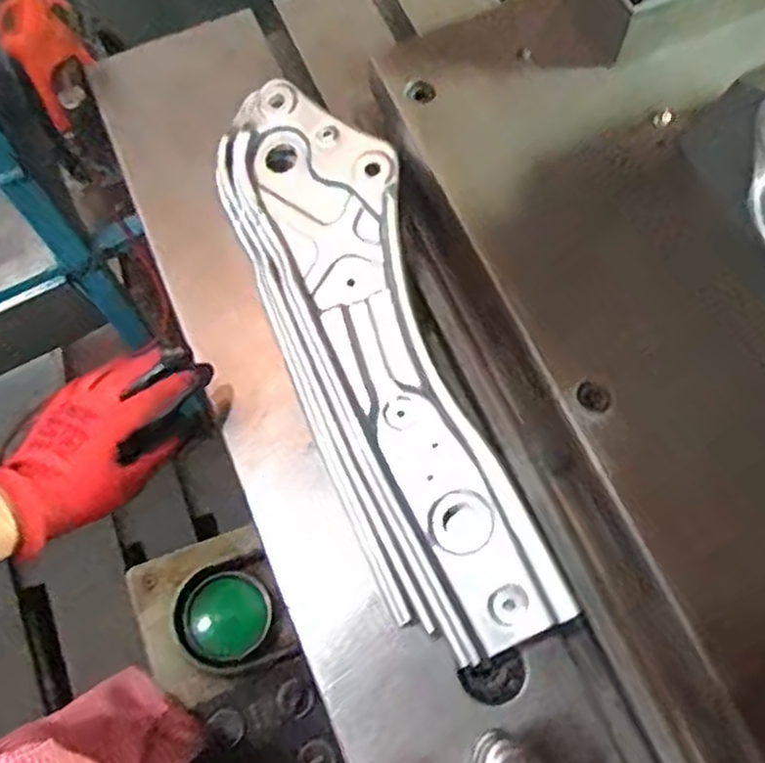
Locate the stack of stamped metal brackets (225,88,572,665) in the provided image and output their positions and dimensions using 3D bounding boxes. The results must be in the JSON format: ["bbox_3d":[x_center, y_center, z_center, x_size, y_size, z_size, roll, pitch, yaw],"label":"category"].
[{"bbox_3d":[-0.007,-0.019,0.544,0.122,0.078,0.436,-21,72,-7],"label":"stack of stamped metal brackets"}]

